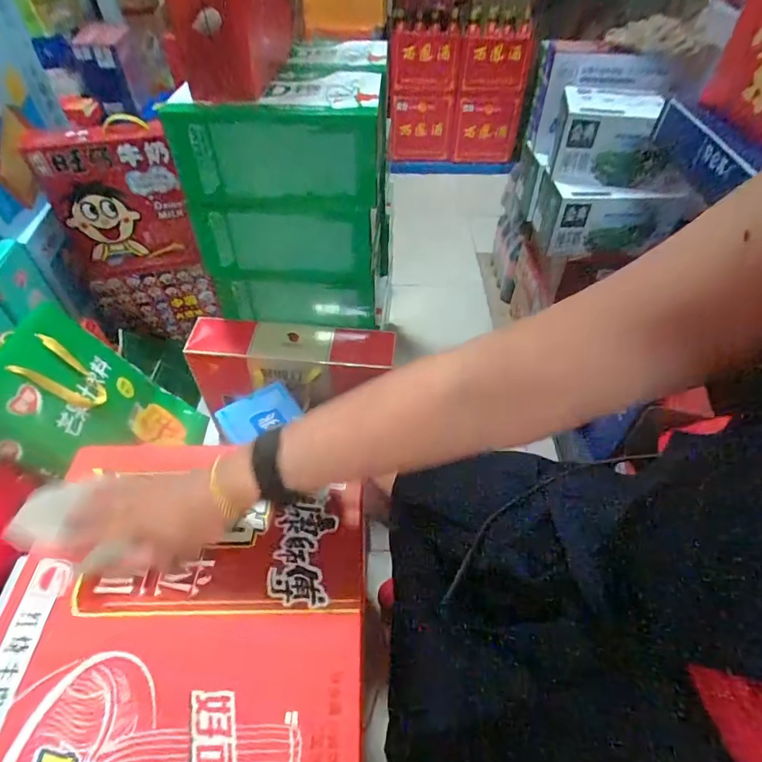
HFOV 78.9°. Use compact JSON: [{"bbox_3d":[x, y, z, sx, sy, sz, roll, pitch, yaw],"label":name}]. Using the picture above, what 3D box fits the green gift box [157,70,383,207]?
[{"bbox_3d":[-0.172,-0.423,0.821,0.337,0.182,0.183,-2,50,3],"label":"green gift box"}]

